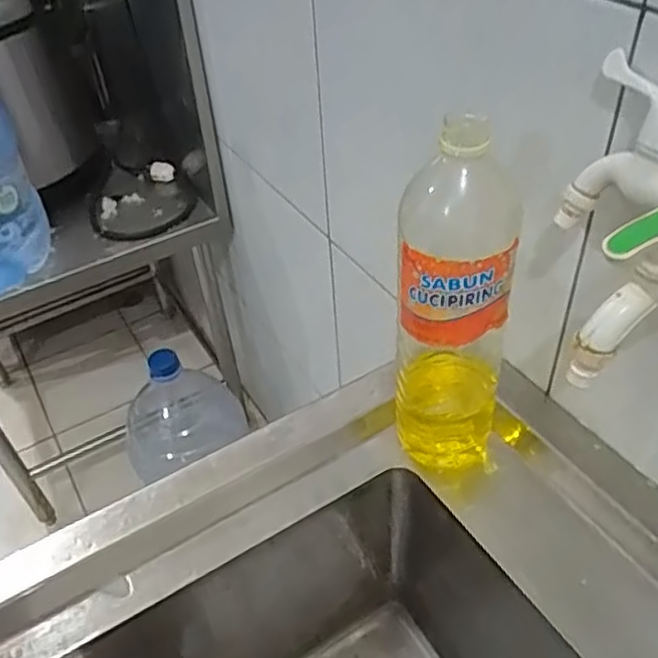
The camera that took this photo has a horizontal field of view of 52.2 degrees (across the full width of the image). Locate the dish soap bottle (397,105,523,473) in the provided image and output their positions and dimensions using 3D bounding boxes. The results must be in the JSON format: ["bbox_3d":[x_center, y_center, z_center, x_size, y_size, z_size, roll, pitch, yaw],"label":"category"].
[{"bbox_3d":[0.099,-0.020,0.520,0.083,0.295,0.096,4,44,9],"label":"dish soap bottle"}]

